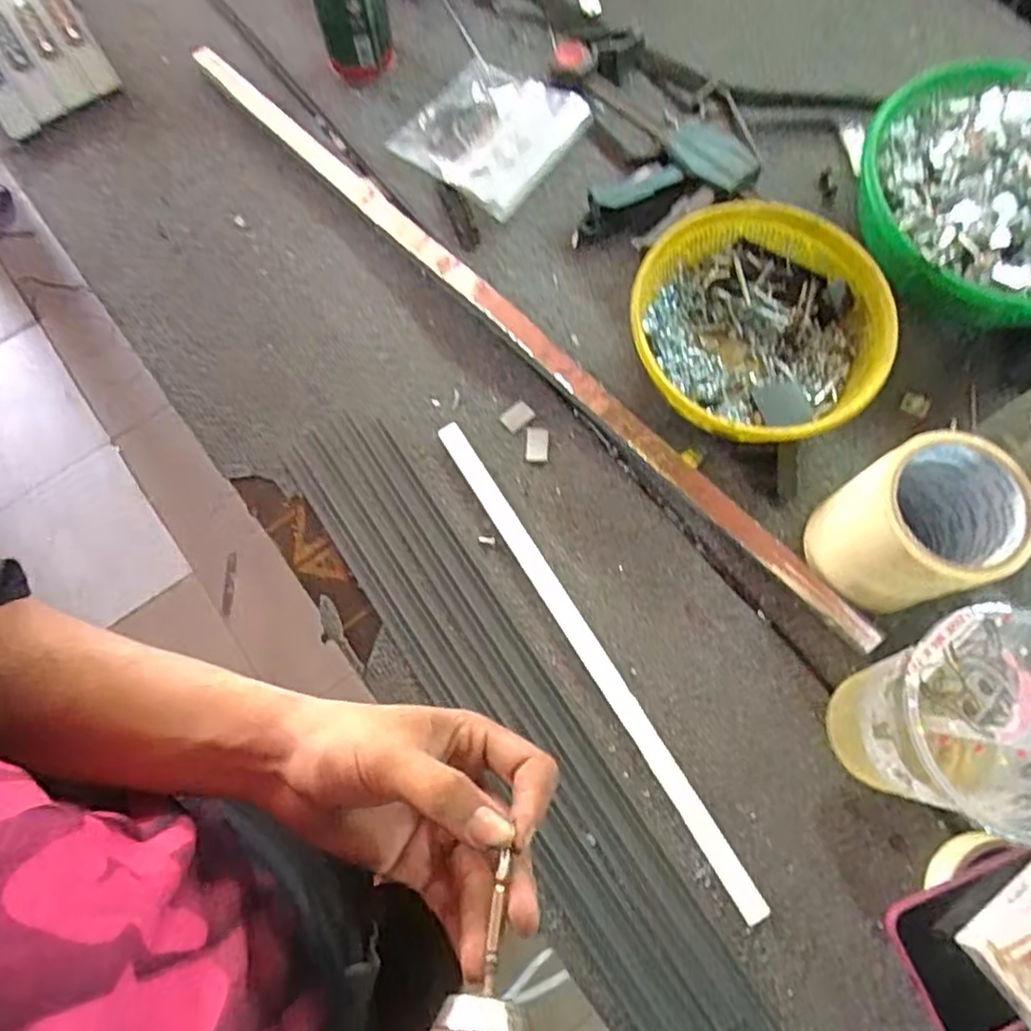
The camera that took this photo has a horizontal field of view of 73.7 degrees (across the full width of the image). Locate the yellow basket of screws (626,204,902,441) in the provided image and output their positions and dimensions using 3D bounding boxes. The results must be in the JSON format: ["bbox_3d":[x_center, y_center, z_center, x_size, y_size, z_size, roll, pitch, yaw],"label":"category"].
[{"bbox_3d":[0.182,-0.141,0.523,0.187,0.050,0.186,-4,73,-1],"label":"yellow basket of screws"}]

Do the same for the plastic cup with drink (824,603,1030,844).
[{"bbox_3d":[0.261,0.119,0.419,0.112,0.139,0.106,0,73,0],"label":"plastic cup with drink"}]

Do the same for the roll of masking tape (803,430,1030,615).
[{"bbox_3d":[0.262,0.009,0.454,0.087,0.109,0.090,0,73,0],"label":"roll of masking tape"}]

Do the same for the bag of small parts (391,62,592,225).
[{"bbox_3d":[-0.022,-0.348,0.614,0.132,0.028,0.129,41,78,11],"label":"bag of small parts"}]

